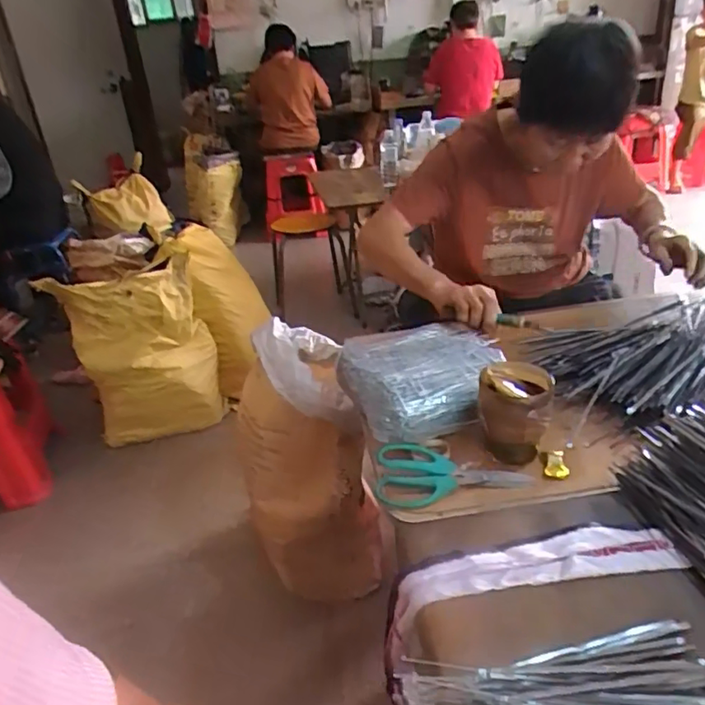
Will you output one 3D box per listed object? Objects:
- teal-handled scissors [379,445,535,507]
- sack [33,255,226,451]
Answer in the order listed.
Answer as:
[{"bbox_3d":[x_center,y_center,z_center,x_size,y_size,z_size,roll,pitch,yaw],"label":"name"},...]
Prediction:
[{"bbox_3d":[0.118,0.142,0.691,0.178,0.023,0.086,-5,28,0],"label":"teal-handled scissors"},{"bbox_3d":[-0.605,0.005,1.681,0.382,0.518,0.206,-14,30,-15],"label":"sack"}]

